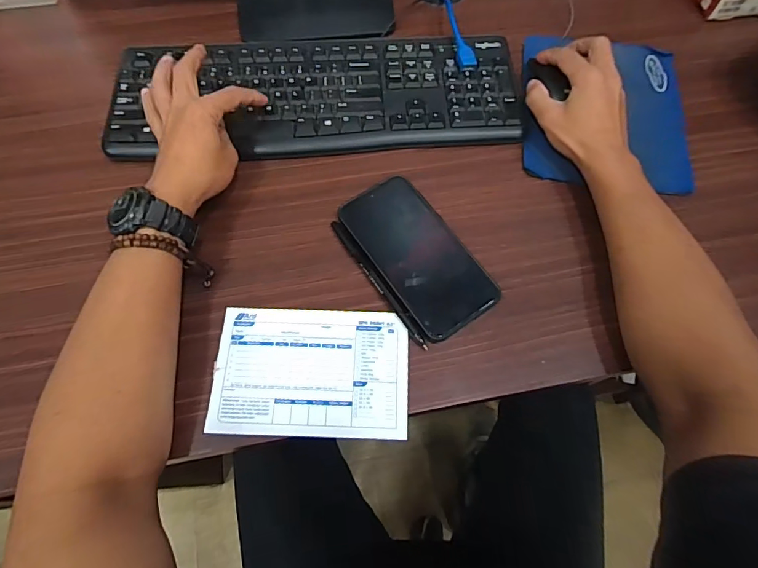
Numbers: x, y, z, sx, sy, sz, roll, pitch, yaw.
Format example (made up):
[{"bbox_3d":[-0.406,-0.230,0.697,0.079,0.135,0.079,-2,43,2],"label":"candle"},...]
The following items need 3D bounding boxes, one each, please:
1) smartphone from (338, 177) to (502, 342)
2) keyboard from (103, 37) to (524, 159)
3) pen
[{"bbox_3d":[0.035,-0.027,0.408,0.080,0.015,0.159,-30,69,-13],"label":"smartphone"},{"bbox_3d":[-0.066,-0.207,0.476,0.429,0.020,0.151,-2,66,-1],"label":"keyboard"},{"bbox_3d":[-0.002,-0.003,0.399,0.008,0.008,0.148,-32,70,-13],"label":"pen"}]

